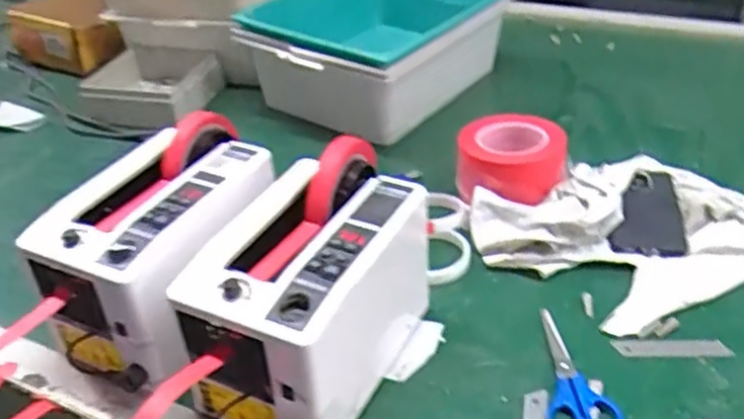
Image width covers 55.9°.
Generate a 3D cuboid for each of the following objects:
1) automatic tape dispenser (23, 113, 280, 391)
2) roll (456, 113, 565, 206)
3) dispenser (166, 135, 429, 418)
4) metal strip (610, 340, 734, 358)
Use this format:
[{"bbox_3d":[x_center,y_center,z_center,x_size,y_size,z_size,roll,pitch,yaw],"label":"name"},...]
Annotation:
[{"bbox_3d":[-0.192,0.033,0.675,0.163,0.133,0.234,10,38,20],"label":"automatic tape dispenser"},{"bbox_3d":[0.165,-0.056,0.835,0.123,0.065,0.126,-3,36,2],"label":"roll"},{"bbox_3d":[-0.051,0.079,0.622,0.136,0.162,0.248,12,39,24],"label":"dispenser"},{"bbox_3d":[0.275,0.128,0.644,0.100,0.004,0.021,-2,41,6],"label":"metal strip"}]

